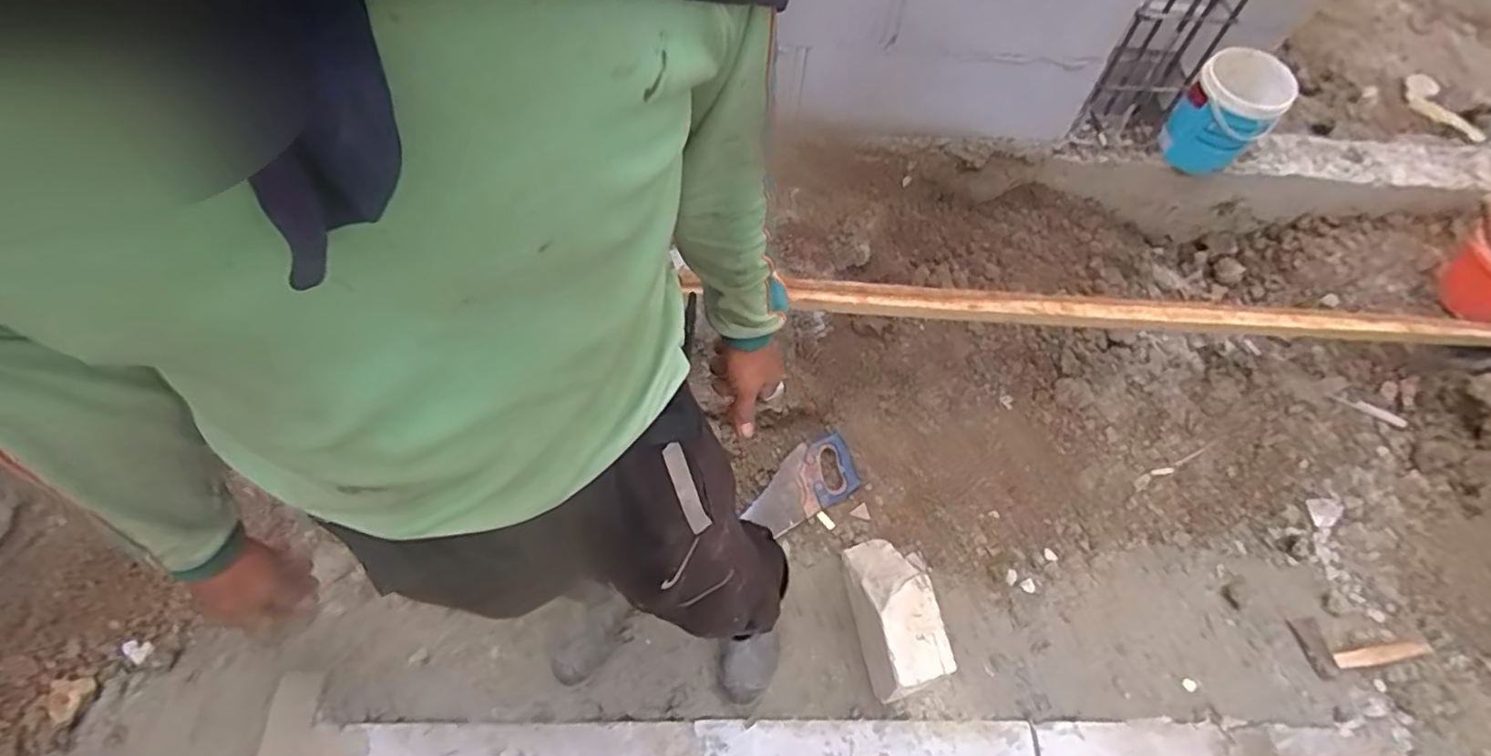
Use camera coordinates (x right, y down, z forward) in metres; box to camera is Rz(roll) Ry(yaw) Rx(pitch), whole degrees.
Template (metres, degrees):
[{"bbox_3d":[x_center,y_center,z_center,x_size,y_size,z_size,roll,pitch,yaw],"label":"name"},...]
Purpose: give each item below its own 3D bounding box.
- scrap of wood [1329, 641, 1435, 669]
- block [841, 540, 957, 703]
[{"bbox_3d":[1.175,0.510,1.226,0.183,0.009,0.031,-6,62,-6],"label":"scrap of wood"},{"bbox_3d":[0.253,0.398,1.144,0.101,0.182,0.264,-9,62,-8],"label":"block"}]

